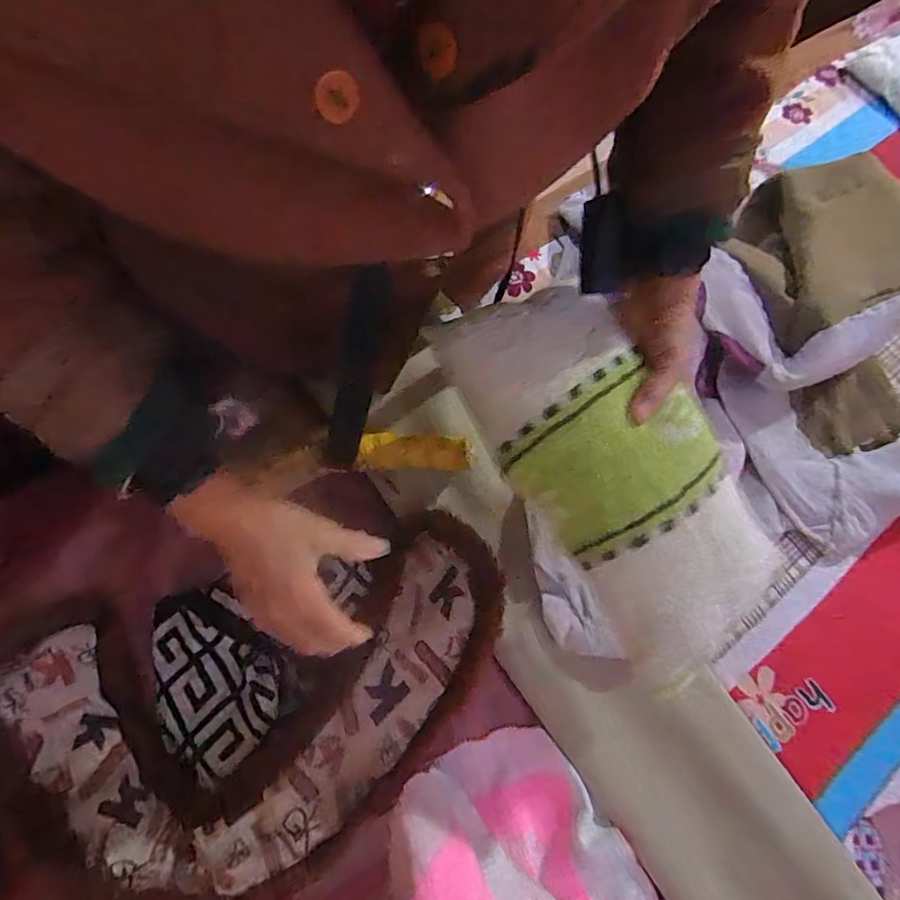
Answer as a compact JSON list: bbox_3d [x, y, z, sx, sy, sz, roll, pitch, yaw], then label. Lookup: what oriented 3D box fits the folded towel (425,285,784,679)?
[{"bbox_3d":[0.117,0.000,0.392,0.135,0.045,0.298,-31,78,-11],"label":"folded towel"}]

